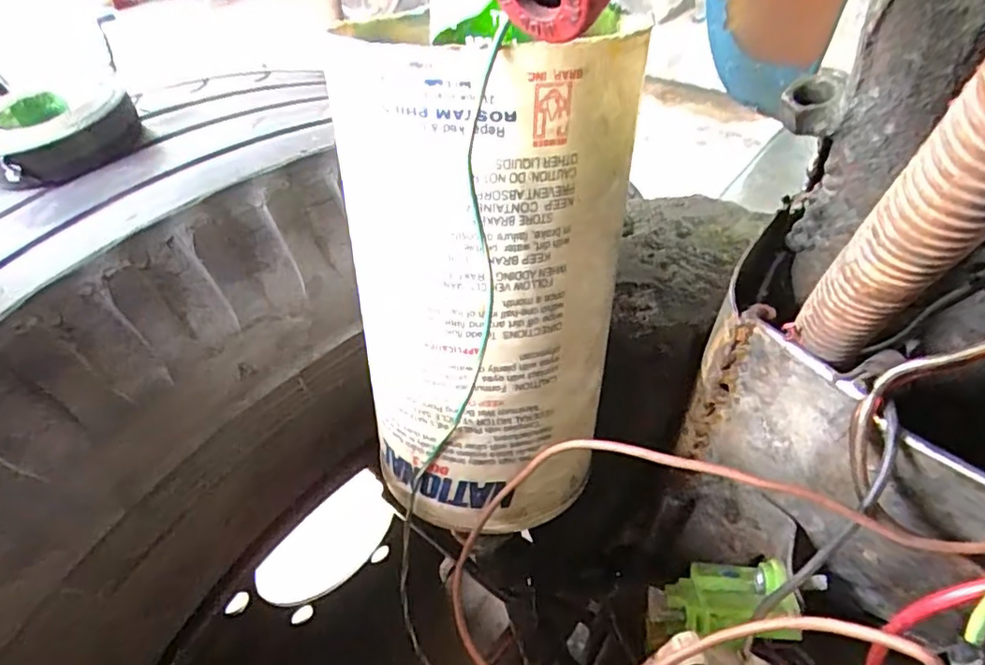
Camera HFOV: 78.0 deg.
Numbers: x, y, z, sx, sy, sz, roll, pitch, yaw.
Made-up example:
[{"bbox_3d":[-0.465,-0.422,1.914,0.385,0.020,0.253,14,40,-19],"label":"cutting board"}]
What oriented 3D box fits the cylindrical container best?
[{"bbox_3d":[-0.003,-0.011,0.190,0.081,0.150,0.069,-11,43,-10],"label":"cylindrical container"}]

